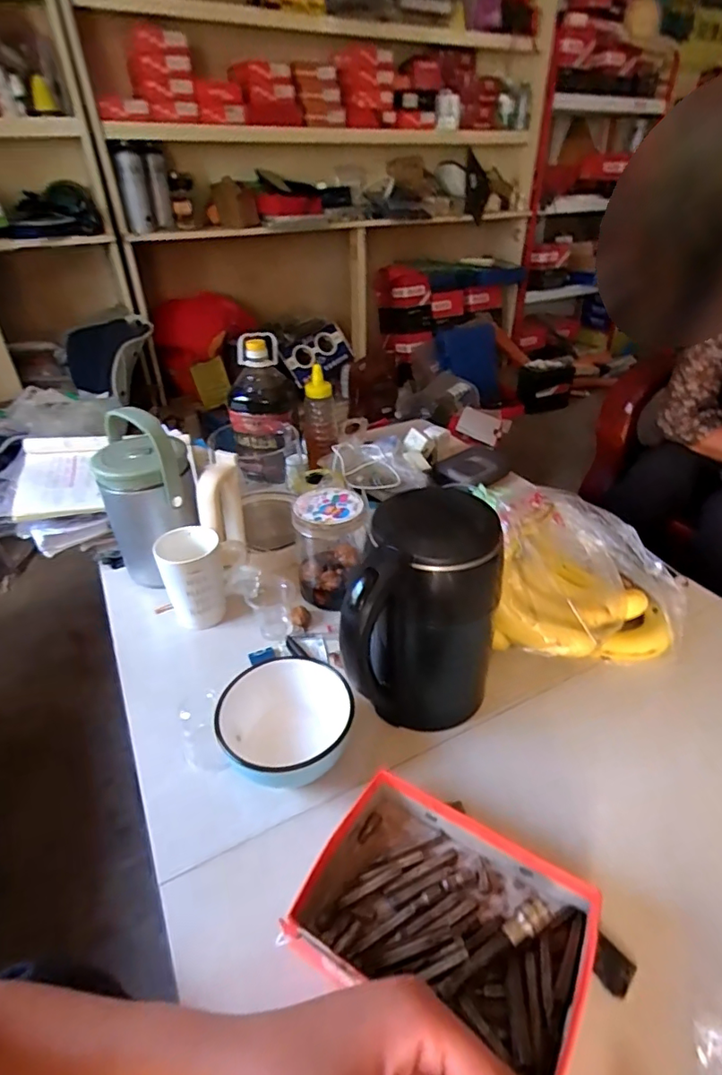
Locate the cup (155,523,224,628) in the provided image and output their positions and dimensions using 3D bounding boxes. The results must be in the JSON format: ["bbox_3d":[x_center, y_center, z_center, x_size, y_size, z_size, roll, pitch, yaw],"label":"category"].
[{"bbox_3d":[-0.231,0.061,0.732,0.081,0.126,0.079,-12,36,-16],"label":"cup"}]

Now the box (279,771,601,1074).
[{"bbox_3d":[0.073,0.306,0.423,0.226,0.045,0.157,18,39,25],"label":"box"}]

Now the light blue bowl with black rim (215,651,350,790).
[{"bbox_3d":[-0.080,0.194,0.572,0.123,0.075,0.111,12,37,17],"label":"light blue bowl with black rim"}]

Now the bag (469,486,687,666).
[{"bbox_3d":[0.276,0.048,0.692,0.261,0.147,0.211,-8,35,-11],"label":"bag"}]

